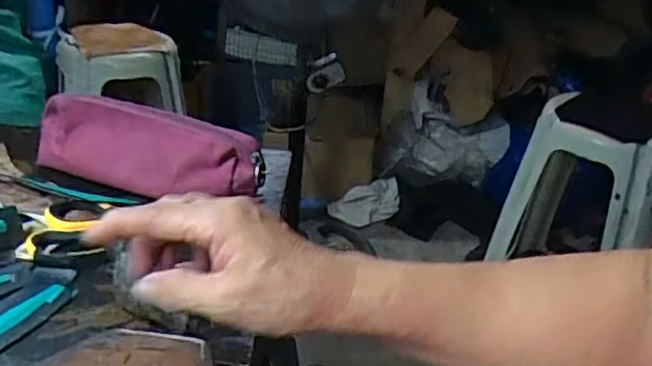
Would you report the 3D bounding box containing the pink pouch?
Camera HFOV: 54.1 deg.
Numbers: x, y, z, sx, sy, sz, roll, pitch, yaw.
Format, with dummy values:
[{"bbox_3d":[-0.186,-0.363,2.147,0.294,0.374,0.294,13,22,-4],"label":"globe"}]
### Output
[{"bbox_3d":[-0.171,-0.031,0.611,0.232,0.077,0.045,12,-1,18],"label":"pink pouch"}]

